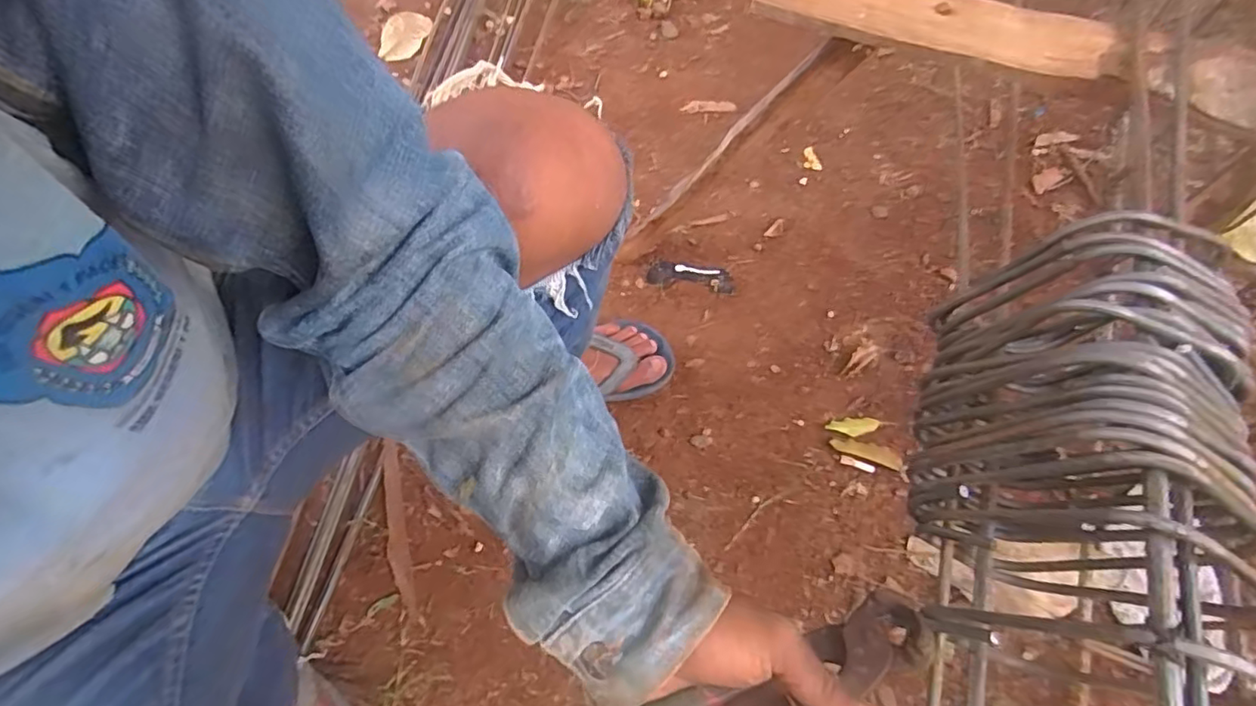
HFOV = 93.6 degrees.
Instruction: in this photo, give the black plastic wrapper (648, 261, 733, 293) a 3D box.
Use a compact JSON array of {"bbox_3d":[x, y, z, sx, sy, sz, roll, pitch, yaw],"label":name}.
[{"bbox_3d":[0.084,-0.105,0.803,0.113,0.005,0.044,4,62,1],"label":"black plastic wrapper"}]

